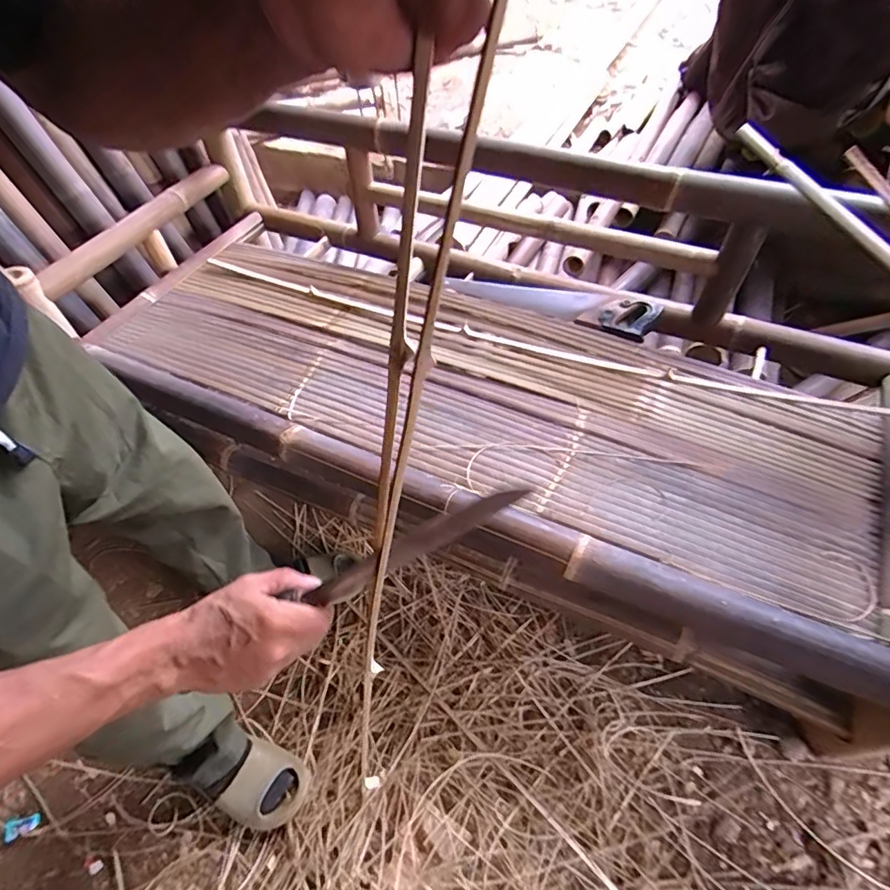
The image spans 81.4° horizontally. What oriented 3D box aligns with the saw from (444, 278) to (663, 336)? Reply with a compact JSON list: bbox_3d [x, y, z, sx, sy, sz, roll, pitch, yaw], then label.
[{"bbox_3d":[0.228,-0.321,1.154,0.455,0.035,0.111,20,55,19],"label":"saw"}]

